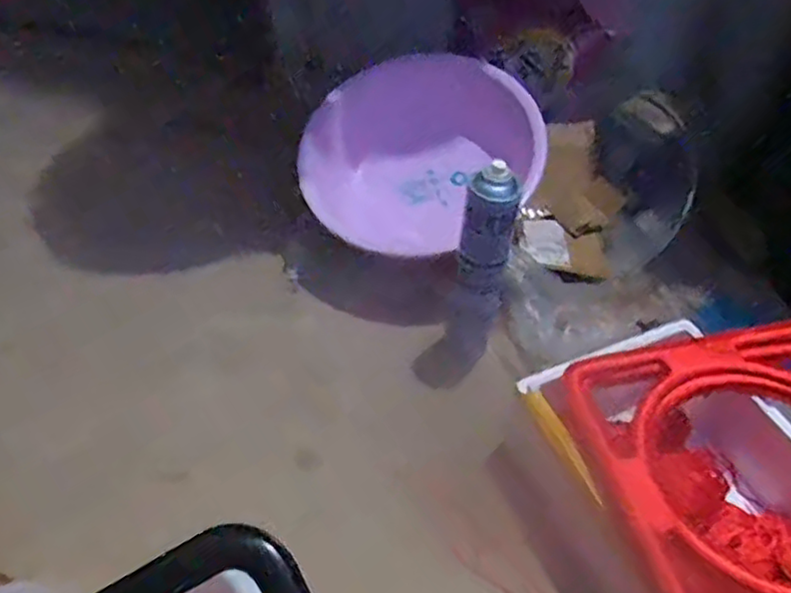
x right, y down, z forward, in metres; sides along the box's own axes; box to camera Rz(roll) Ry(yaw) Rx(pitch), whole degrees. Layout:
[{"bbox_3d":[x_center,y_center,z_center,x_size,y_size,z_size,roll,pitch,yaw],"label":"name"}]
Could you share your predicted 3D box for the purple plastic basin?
[{"bbox_3d":[0.043,-0.226,1.116,0.396,0.345,0.150,8,23,6],"label":"purple plastic basin"}]

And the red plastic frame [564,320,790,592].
[{"bbox_3d":[0.389,0.181,0.676,0.343,0.044,0.356,-6,47,-9],"label":"red plastic frame"}]

